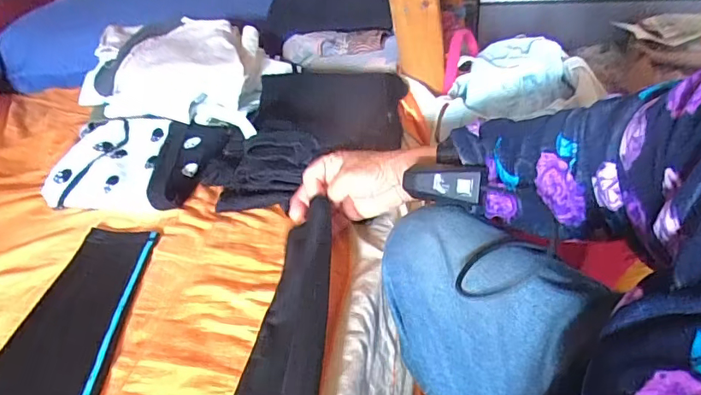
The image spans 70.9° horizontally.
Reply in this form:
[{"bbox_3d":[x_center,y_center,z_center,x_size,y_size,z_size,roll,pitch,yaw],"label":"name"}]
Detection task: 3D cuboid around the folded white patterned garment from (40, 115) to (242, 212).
[{"bbox_3d":[-0.294,-0.057,0.675,0.211,0.055,0.179,3,38,13],"label":"folded white patterned garment"}]

